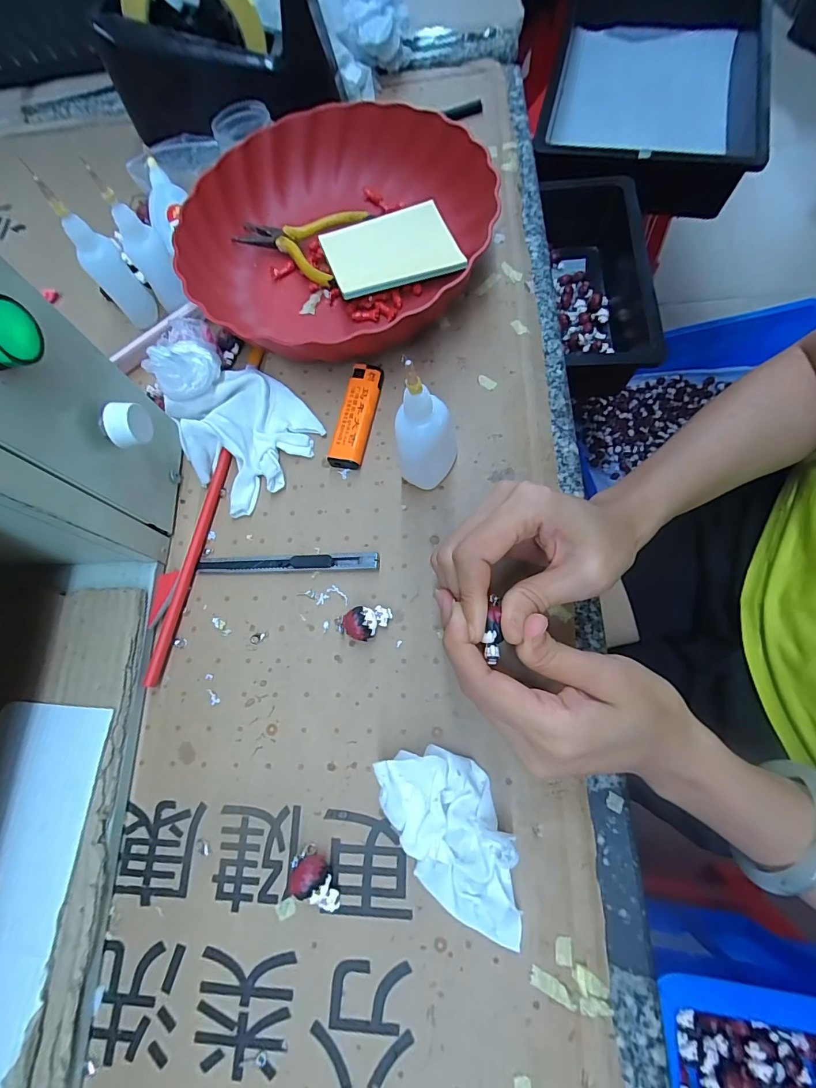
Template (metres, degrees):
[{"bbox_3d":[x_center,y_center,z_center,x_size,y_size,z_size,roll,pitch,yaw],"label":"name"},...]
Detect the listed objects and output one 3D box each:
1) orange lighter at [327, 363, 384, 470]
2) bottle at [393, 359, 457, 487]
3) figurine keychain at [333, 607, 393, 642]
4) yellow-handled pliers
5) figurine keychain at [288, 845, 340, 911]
[{"bbox_3d":[-0.037,-0.093,0.317,0.026,0.013,0.080,9,73,9],"label":"orange lighter"},{"bbox_3d":[0.011,-0.066,0.261,0.034,0.091,0.040,3,72,7],"label":"bottle"},{"bbox_3d":[-0.028,0.049,0.268,0.035,0.019,0.020,-8,71,3],"label":"figurine keychain"},{"bbox_3d":[-0.095,-0.255,0.363,0.107,0.012,0.074,20,75,12],"label":"yellow-handled pliers"},{"bbox_3d":[-0.047,0.176,0.228,0.031,0.019,0.017,33,78,15],"label":"figurine keychain"}]

